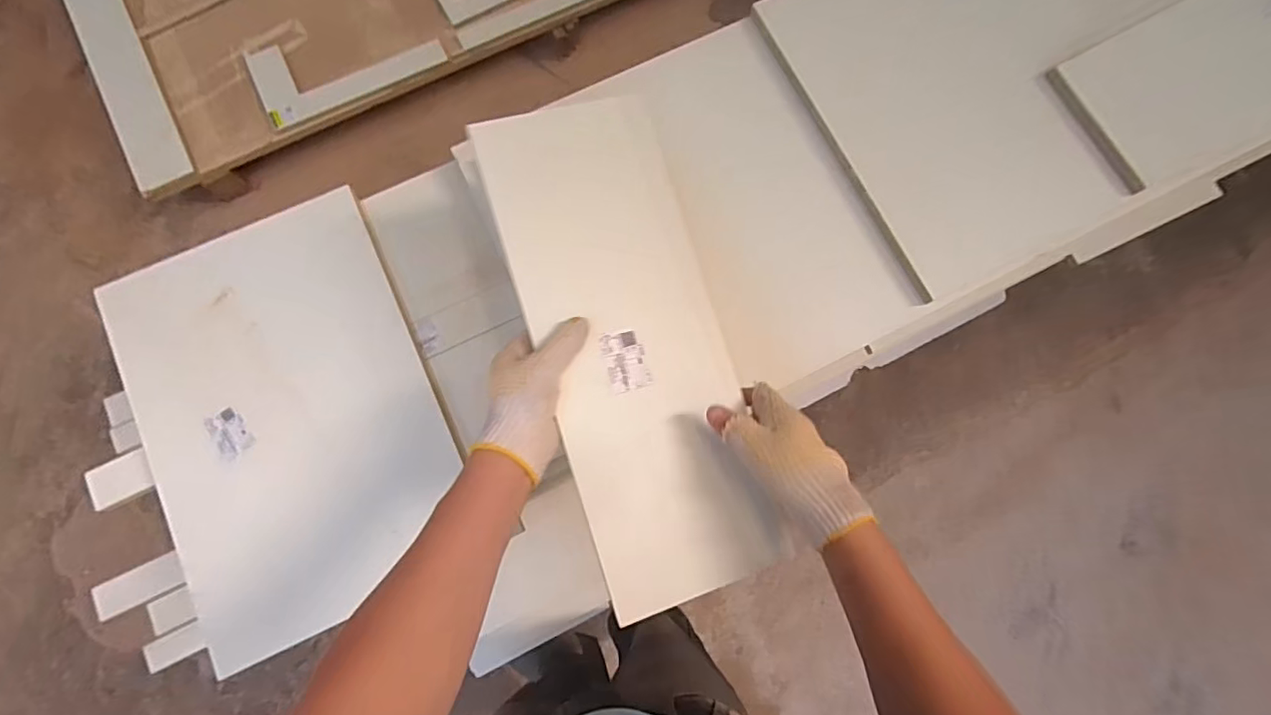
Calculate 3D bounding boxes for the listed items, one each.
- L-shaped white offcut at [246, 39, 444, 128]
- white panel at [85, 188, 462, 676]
[{"bbox_3d":[-0.745,-0.772,1.470,0.461,0.020,0.217,-23,81,-5],"label":"L-shaped white offcut"},{"bbox_3d":[-0.405,0.067,0.671,0.331,0.019,0.465,-25,82,-5],"label":"white panel"}]

